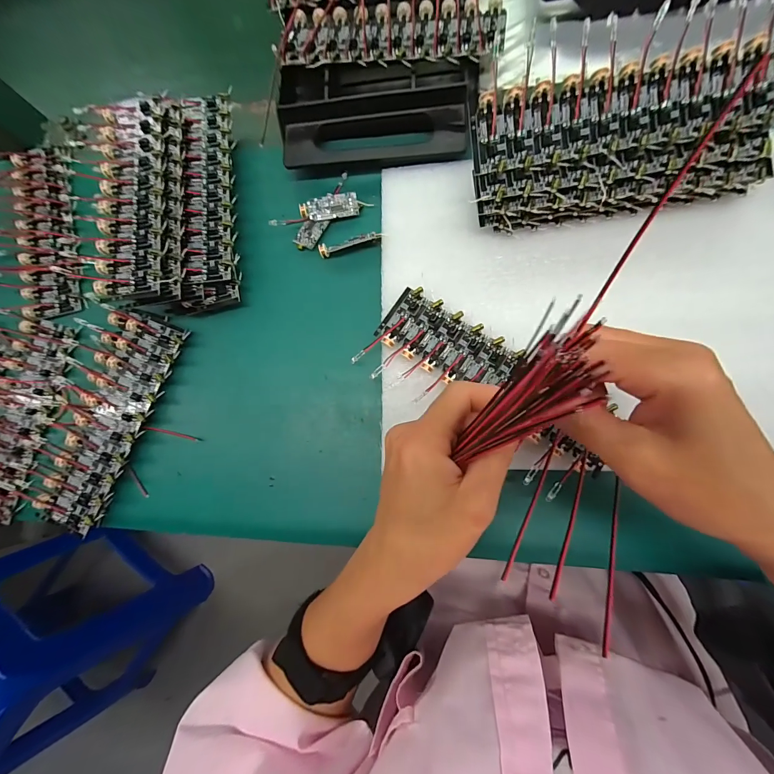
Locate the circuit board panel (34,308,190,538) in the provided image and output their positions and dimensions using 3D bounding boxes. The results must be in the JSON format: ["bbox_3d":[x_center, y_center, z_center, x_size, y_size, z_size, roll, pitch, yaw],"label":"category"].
[{"bbox_3d":[-0.210,0.020,0.259,0.061,0.018,0.158,22,89,9],"label":"circuit board panel"}]

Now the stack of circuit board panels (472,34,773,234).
[{"bbox_3d":[0.137,-0.147,0.212,0.169,0.042,0.069,-5,82,4],"label":"stack of circuit board panels"}]

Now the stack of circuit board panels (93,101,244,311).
[{"bbox_3d":[-0.167,-0.142,0.261,0.100,0.033,0.171,-5,82,4],"label":"stack of circuit board panels"}]

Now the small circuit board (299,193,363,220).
[{"bbox_3d":[-0.042,-0.136,0.262,0.044,0.006,0.016,-7,102,-2],"label":"small circuit board"}]

